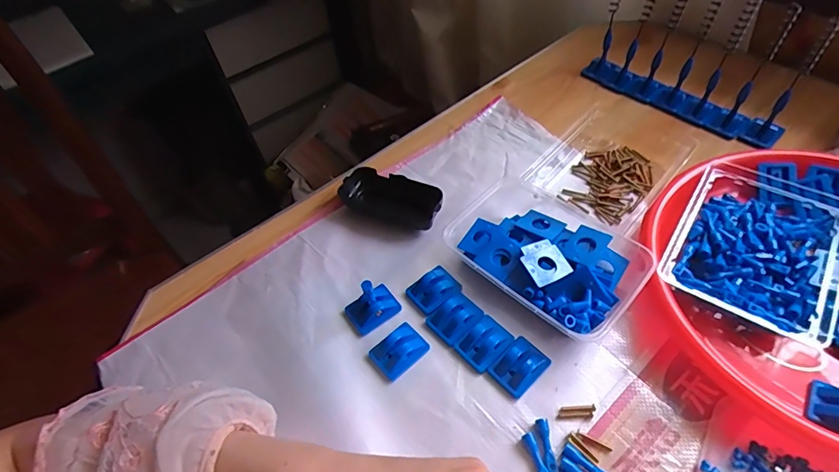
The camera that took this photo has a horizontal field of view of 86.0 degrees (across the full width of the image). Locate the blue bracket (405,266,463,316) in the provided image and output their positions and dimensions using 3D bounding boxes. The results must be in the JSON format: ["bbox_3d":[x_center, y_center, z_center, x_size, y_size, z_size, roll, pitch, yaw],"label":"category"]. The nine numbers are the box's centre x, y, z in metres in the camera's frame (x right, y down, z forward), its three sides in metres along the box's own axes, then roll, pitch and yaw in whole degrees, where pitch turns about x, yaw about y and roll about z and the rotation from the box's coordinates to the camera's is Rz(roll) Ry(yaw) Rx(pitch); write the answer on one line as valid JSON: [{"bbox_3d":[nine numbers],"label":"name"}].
[{"bbox_3d":[0.014,0.048,0.418,0.044,0.013,0.035,-34,56,-20],"label":"blue bracket"}]

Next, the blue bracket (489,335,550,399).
[{"bbox_3d":[0.083,0.106,0.372,0.044,0.017,0.033,-38,57,-23],"label":"blue bracket"}]

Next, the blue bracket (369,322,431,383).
[{"bbox_3d":[-0.018,0.097,0.385,0.045,0.010,0.033,-37,57,-22],"label":"blue bracket"}]

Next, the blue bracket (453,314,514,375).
[{"bbox_3d":[0.056,0.090,0.384,0.044,0.013,0.034,-37,57,-22],"label":"blue bracket"}]

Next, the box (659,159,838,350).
[{"bbox_3d":[0.306,0.006,0.409,0.126,0.037,0.190,27,59,25],"label":"box"}]

